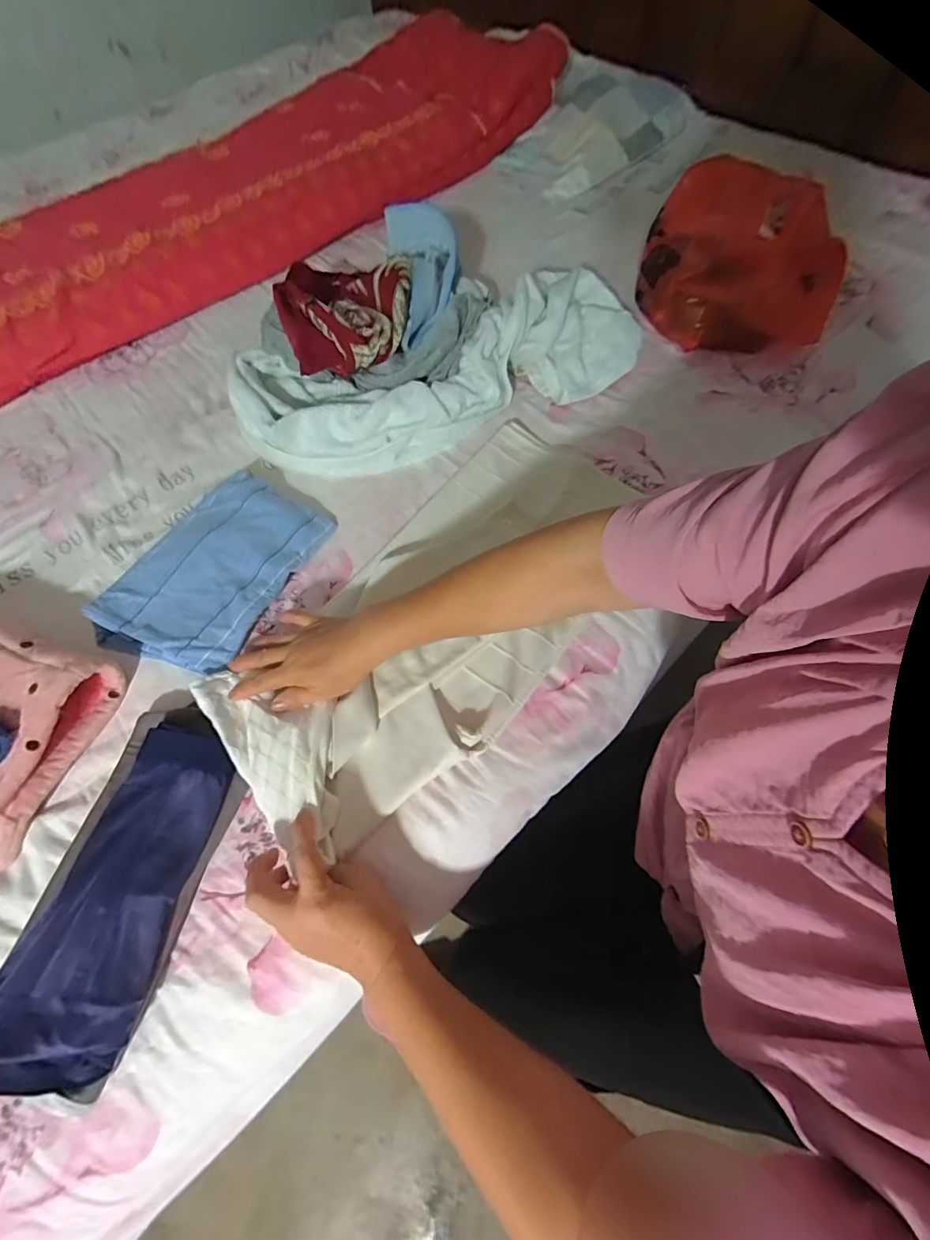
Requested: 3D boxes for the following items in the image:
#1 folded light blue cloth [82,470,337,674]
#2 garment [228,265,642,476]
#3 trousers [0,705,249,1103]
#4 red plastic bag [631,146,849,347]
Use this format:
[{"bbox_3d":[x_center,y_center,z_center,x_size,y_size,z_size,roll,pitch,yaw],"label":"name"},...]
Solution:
[{"bbox_3d":[-0.287,-0.059,0.529,0.161,0.030,0.253,28,68,13],"label":"folded light blue cloth"},{"bbox_3d":[-0.027,-0.345,0.620,0.547,0.104,0.180,-21,65,-8],"label":"garment"},{"bbox_3d":[-0.297,0.219,0.393,0.132,0.032,0.273,13,66,7],"label":"trousers"},{"bbox_3d":[0.402,-0.522,0.648,0.262,0.137,0.205,-1,64,2],"label":"red plastic bag"}]

